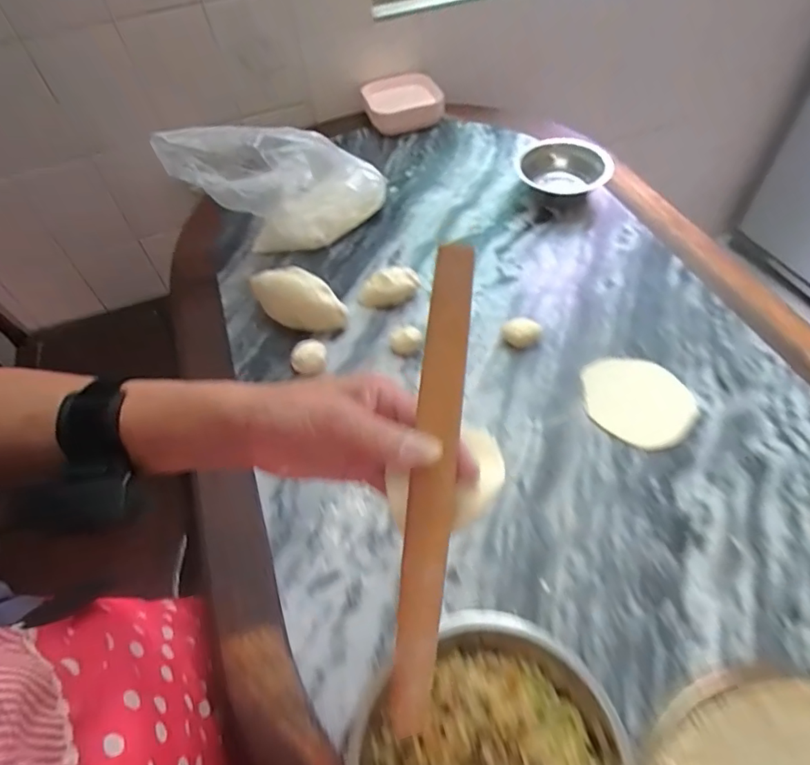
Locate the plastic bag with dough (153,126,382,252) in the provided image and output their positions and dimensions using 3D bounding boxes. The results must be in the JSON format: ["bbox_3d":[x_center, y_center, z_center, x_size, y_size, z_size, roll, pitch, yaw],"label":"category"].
[{"bbox_3d":[-0.187,-0.312,0.822,0.314,0.221,0.135,-20,55,-10],"label":"plastic bag with dough"}]

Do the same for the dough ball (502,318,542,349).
[{"bbox_3d":[0.163,-0.071,0.719,0.044,0.023,0.050,36,64,27],"label":"dough ball"}]

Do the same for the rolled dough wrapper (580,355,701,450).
[{"bbox_3d":[0.290,0.023,0.642,0.129,0.007,0.123,-2,59,3],"label":"rolled dough wrapper"}]

